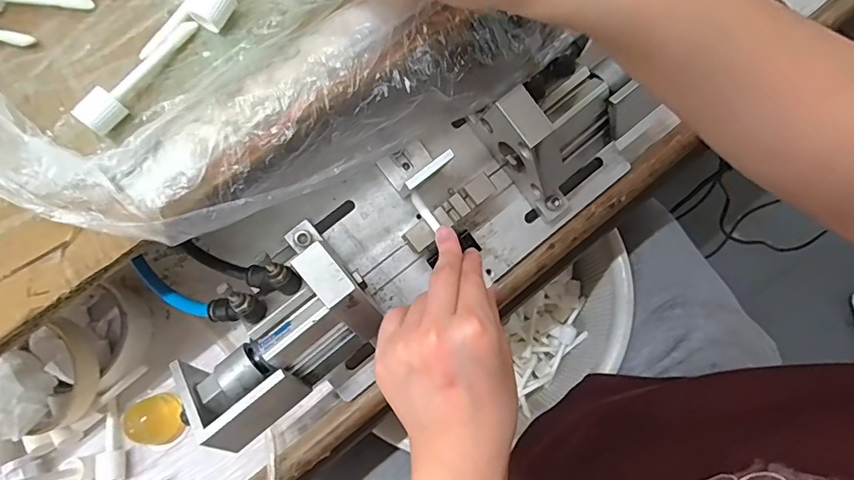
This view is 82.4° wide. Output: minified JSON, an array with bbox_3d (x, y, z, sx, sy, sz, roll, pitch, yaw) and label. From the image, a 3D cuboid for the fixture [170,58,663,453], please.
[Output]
[{"bbox_3d":[-0.012,-0.006,0.324,0.335,0.094,0.104,-33,78,-12],"label":"fixture"}]

